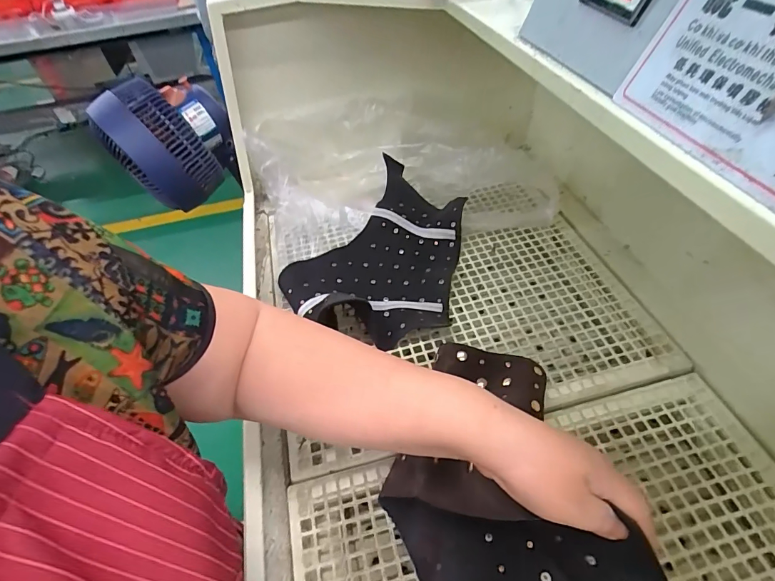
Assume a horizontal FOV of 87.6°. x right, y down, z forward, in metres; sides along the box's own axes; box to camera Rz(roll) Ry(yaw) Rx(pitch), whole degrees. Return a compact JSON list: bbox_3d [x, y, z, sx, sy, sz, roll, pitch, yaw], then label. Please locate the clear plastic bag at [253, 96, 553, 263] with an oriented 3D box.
[{"bbox_3d":[0.012,-0.184,0.622,0.461,0.130,0.200,-7,49,0],"label":"clear plastic bag"}]

